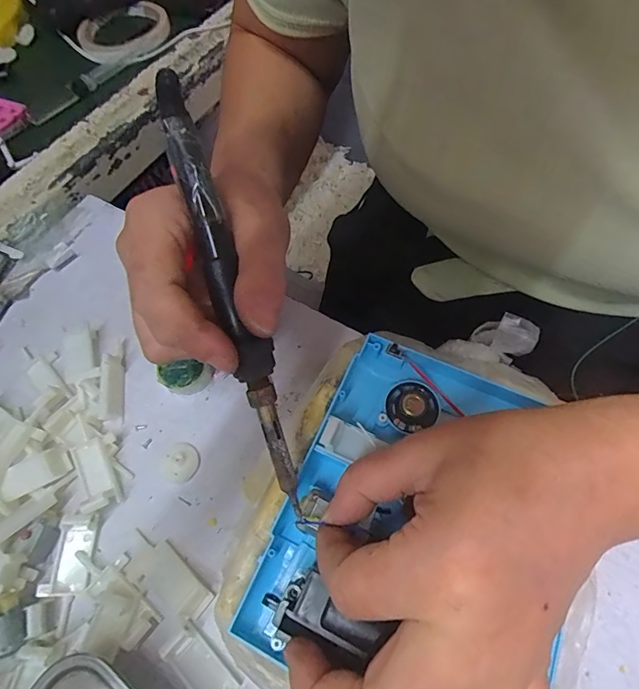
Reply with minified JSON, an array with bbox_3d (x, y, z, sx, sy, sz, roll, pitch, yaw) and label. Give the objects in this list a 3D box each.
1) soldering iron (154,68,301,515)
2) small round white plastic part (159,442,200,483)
[{"bbox_3d":[-0.039,-0.023,0.187,0.018,0.015,0.193,-17,95,-7],"label":"soldering iron"},{"bbox_3d":[-0.086,0.071,0.260,0.023,0.007,0.022,-1,63,2],"label":"small round white plastic part"}]

